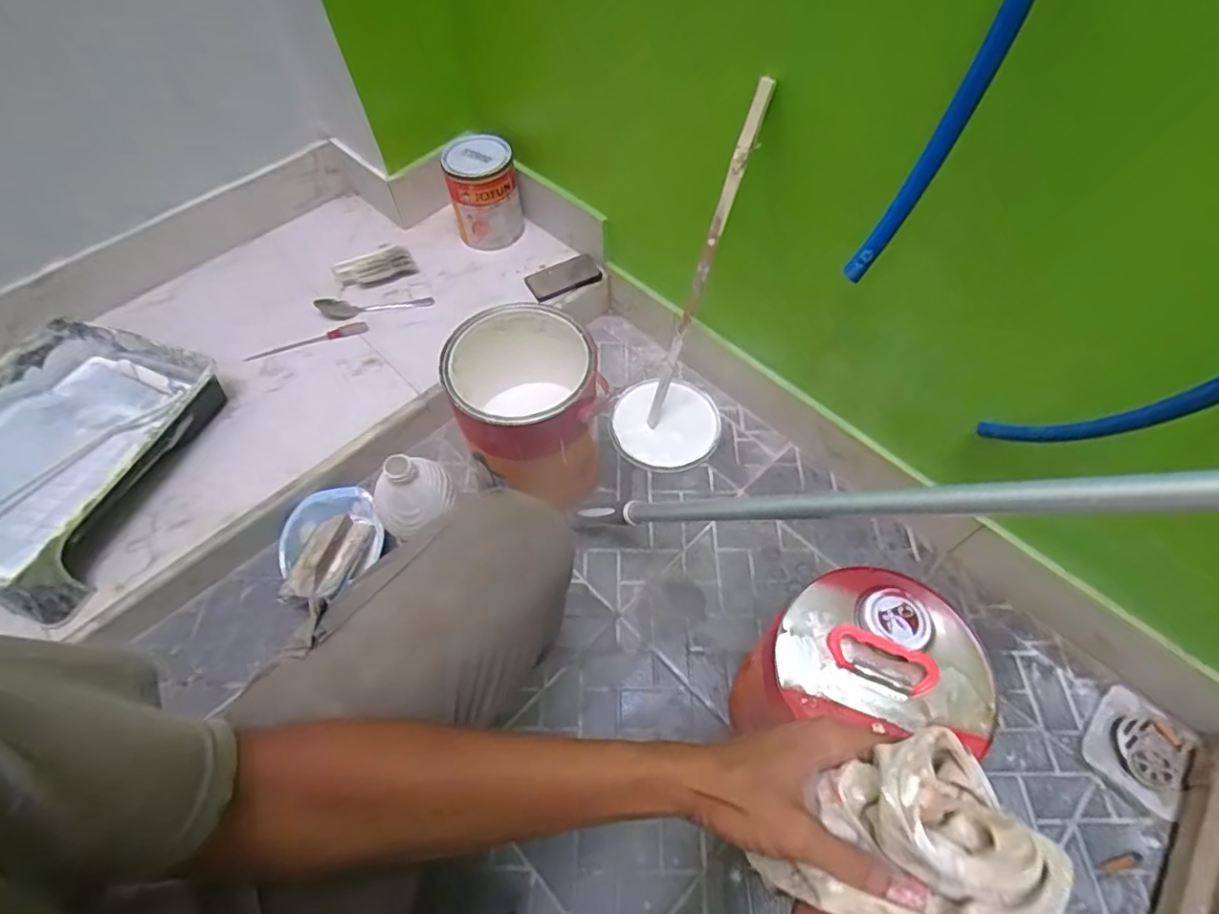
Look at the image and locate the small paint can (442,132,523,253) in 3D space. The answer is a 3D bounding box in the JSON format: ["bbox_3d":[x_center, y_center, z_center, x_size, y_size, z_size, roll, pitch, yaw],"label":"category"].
[{"bbox_3d":[-0.201,-0.424,0.948,0.110,0.140,0.100,-12,59,-6],"label":"small paint can"}]

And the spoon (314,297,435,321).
[{"bbox_3d":[-0.362,-0.238,0.904,0.171,0.027,0.032,-8,59,-3],"label":"spoon"}]

